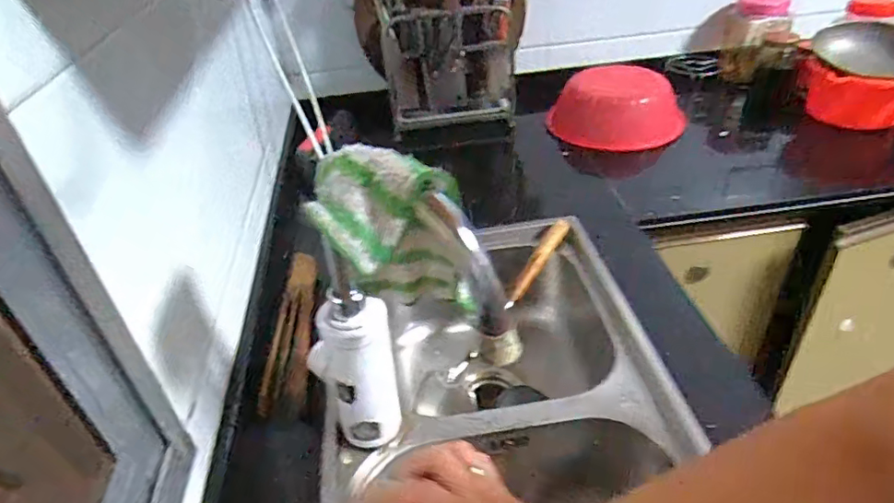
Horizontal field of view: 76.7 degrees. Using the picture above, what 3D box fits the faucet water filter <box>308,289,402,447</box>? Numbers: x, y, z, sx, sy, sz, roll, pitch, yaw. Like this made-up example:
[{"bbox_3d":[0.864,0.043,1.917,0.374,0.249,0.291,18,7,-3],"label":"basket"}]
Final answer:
[{"bbox_3d":[-0.096,0.118,0.584,0.083,0.177,0.082,-16,38,-14],"label":"faucet water filter"}]

